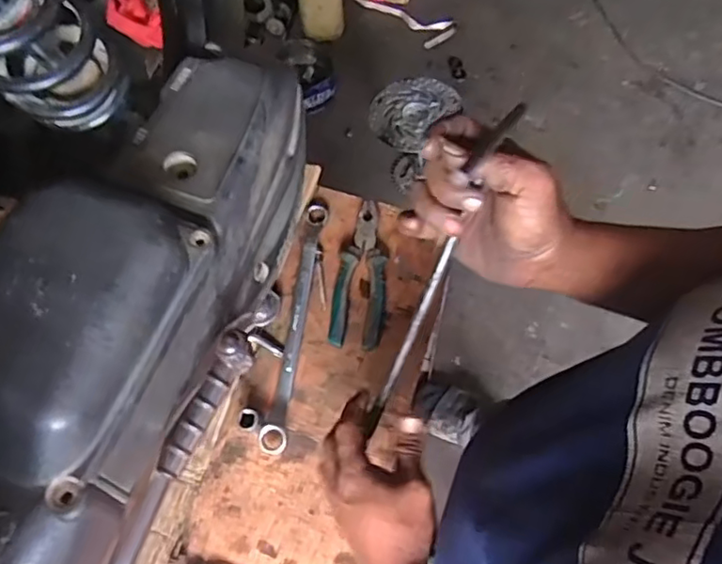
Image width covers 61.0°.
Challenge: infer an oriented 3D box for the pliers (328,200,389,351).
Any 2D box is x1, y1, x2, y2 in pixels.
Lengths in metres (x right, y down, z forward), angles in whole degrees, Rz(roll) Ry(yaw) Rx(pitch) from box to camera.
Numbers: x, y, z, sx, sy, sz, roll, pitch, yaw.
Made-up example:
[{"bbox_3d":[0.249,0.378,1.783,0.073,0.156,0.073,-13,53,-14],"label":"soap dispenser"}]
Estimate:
[{"bbox_3d":[0.001,-0.012,0.694,0.058,0.023,0.176,5,66,2],"label":"pliers"}]

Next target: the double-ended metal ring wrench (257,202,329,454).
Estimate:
[{"bbox_3d":[-0.072,0.041,0.680,0.026,0.020,0.287,7,66,3],"label":"double-ended metal ring wrench"}]

